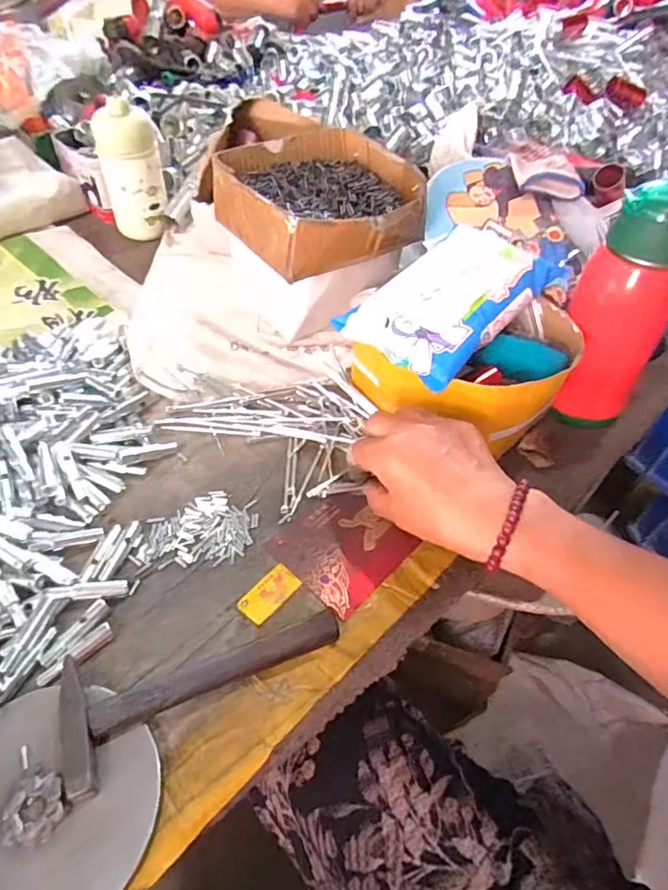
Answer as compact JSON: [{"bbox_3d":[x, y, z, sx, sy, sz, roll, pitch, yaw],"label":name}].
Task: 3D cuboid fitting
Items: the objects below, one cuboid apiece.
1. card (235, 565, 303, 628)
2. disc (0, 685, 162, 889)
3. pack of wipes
[{"bbox_3d":[-0.047,0.107,0.386,0.025,0.004,0.045,36,57,22],"label":"card"},{"bbox_3d":[-0.161,0.200,0.290,0.123,0.009,0.121,2,48,-2],"label":"disc"},{"bbox_3d":[0.098,-0.123,0.431,0.168,0.042,0.106,-36,62,-29],"label":"pack of wipes"}]

